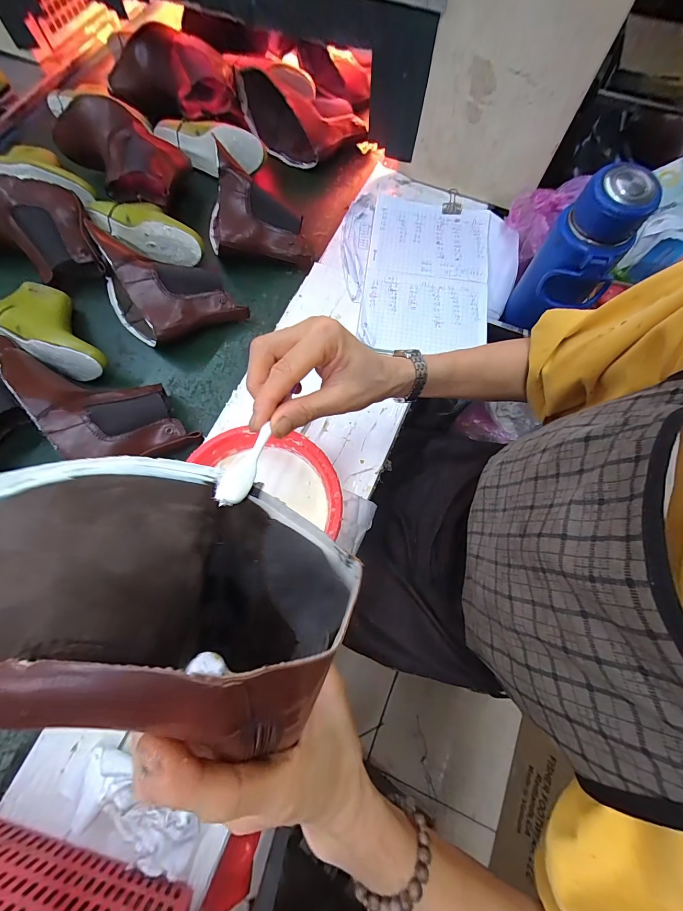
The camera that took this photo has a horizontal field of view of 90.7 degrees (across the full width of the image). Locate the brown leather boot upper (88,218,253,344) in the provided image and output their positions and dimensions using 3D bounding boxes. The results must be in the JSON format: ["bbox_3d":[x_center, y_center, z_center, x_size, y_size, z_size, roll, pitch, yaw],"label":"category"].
[{"bbox_3d":[-0.295,-0.279,0.535,0.167,0.105,0.233,-39,77,-10],"label":"brown leather boot upper"}]

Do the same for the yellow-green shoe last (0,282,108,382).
[{"bbox_3d":[-0.446,-0.200,0.526,0.230,0.075,0.105,29,76,8],"label":"yellow-green shoe last"}]

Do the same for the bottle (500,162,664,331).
[{"bbox_3d":[0.321,-0.269,0.474,0.082,0.200,0.087,-3,74,0],"label":"bottle"}]

